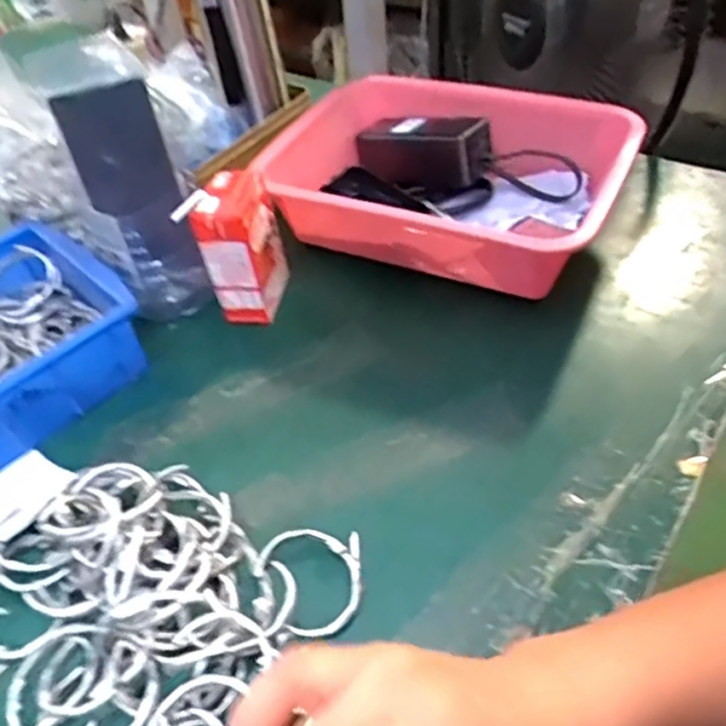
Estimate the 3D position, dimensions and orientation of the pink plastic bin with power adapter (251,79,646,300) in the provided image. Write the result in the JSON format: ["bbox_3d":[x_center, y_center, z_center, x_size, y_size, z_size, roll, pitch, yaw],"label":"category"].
[{"bbox_3d":[0.078,-0.163,0.596,0.282,0.110,0.212,18,51,22],"label":"pink plastic bin with power adapter"}]

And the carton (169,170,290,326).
[{"bbox_3d":[-0.099,-0.093,0.540,0.049,0.109,0.077,7,47,14],"label":"carton"}]

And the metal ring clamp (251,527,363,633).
[{"bbox_3d":[-0.034,0.128,0.396,0.064,0.010,0.066,-3,46,3],"label":"metal ring clamp"}]

